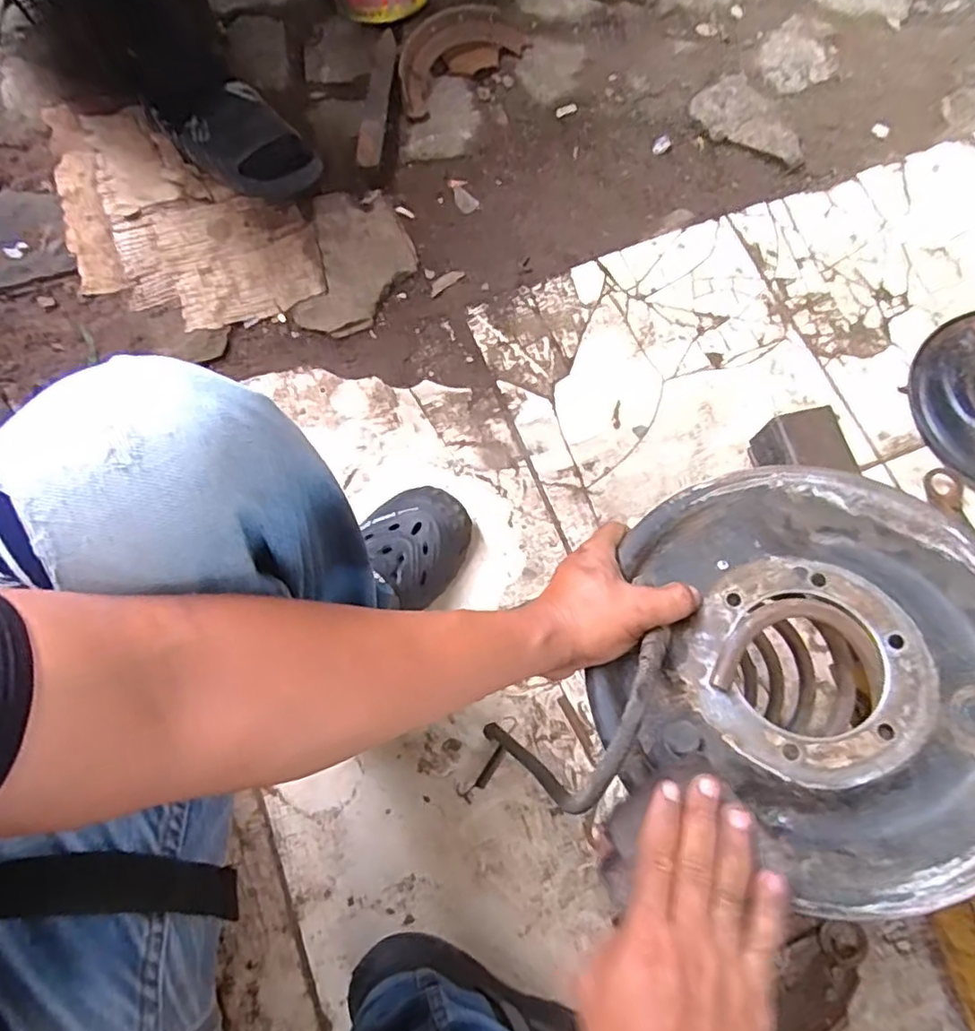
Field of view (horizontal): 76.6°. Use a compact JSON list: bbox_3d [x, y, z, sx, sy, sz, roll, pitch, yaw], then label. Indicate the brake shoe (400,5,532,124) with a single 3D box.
[{"bbox_3d":[-0.050,-0.693,0.924,0.230,0.058,0.099,-38,75,-9],"label":"brake shoe"}]

